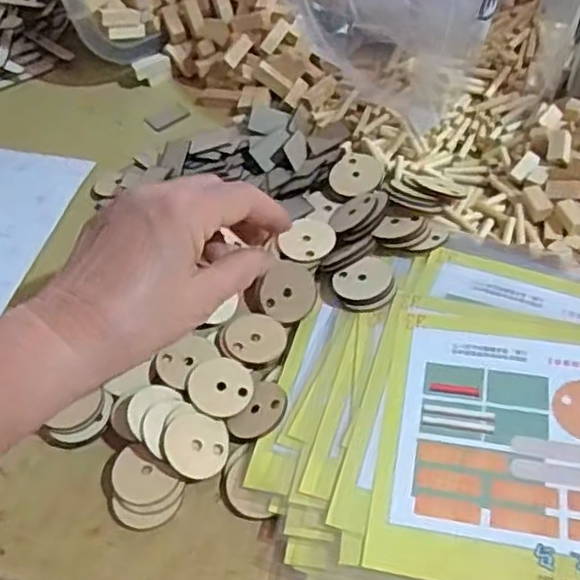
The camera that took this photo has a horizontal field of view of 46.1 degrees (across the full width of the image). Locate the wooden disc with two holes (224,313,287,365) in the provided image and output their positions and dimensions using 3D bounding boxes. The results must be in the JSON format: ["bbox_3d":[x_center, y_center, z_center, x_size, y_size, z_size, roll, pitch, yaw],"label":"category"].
[{"bbox_3d":[-0.020,0.026,0.389,0.033,0.006,0.032,-3,52,4],"label":"wooden disc with two holes"}]

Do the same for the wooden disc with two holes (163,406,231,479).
[{"bbox_3d":[-0.048,0.078,0.349,0.033,0.004,0.036,16,52,-21],"label":"wooden disc with two holes"}]

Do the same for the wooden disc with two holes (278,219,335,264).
[{"bbox_3d":[0.012,-0.032,0.421,0.030,0.004,0.035,23,58,22],"label":"wooden disc with two holes"}]

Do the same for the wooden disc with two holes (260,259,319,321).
[{"bbox_3d":[0.000,0.000,0.406,0.032,0.004,0.037,18,70,10],"label":"wooden disc with two holes"}]

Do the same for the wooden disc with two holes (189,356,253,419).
[{"bbox_3d":[-0.037,0.053,0.368,0.033,0.004,0.033,6,64,-12],"label":"wooden disc with two holes"}]

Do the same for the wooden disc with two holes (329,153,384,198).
[{"bbox_3d":[0.045,-0.077,0.451,0.034,0.005,0.034,-6,59,9],"label":"wooden disc with two holes"}]

